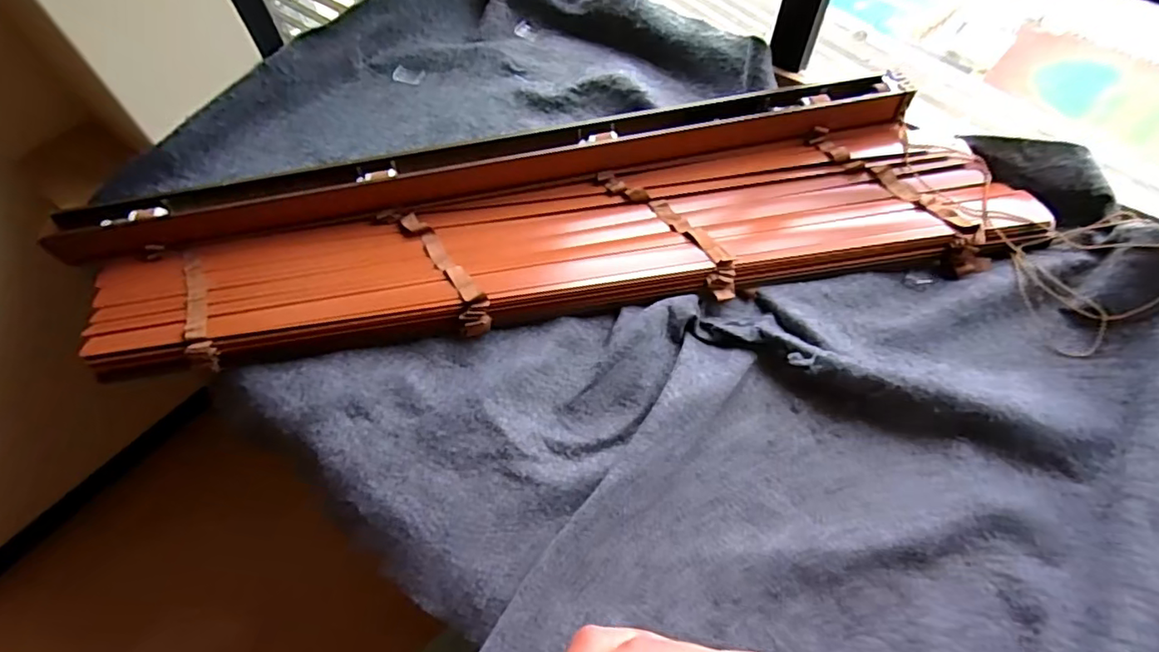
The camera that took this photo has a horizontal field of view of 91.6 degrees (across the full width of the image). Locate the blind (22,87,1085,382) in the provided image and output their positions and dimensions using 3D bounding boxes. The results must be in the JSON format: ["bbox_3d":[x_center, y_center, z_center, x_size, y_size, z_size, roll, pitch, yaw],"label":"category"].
[{"bbox_3d":[-0.071,-0.202,0.873,1.440,0.070,0.435,-8,59,-3],"label":"blind"}]

